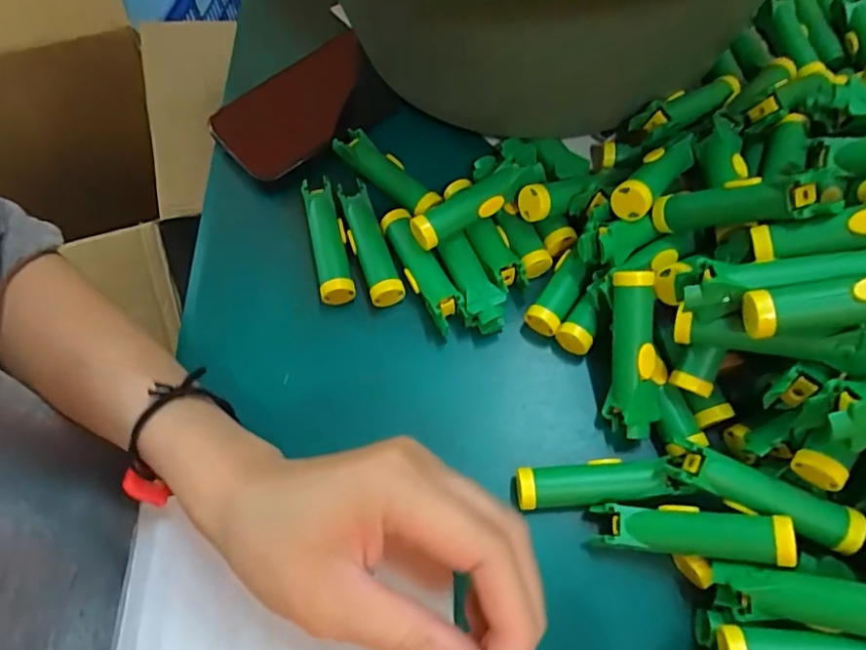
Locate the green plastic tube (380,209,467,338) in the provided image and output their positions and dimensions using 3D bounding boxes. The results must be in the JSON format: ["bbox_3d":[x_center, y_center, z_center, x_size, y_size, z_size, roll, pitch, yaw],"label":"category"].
[{"bbox_3d":[-0.006,-0.031,0.320,0.018,0.017,0.079,-26,67,-10],"label":"green plastic tube"}]

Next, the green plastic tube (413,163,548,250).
[{"bbox_3d":[0.026,-0.068,0.321,0.083,0.025,0.020,-27,67,-11],"label":"green plastic tube"}]

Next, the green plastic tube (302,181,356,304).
[{"bbox_3d":[-0.062,-0.049,0.334,0.020,0.024,0.074,-12,65,-4],"label":"green plastic tube"}]

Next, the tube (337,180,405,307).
[{"bbox_3d":[-0.038,-0.047,0.332,0.020,0.022,0.076,-20,66,-8],"label":"tube"}]

